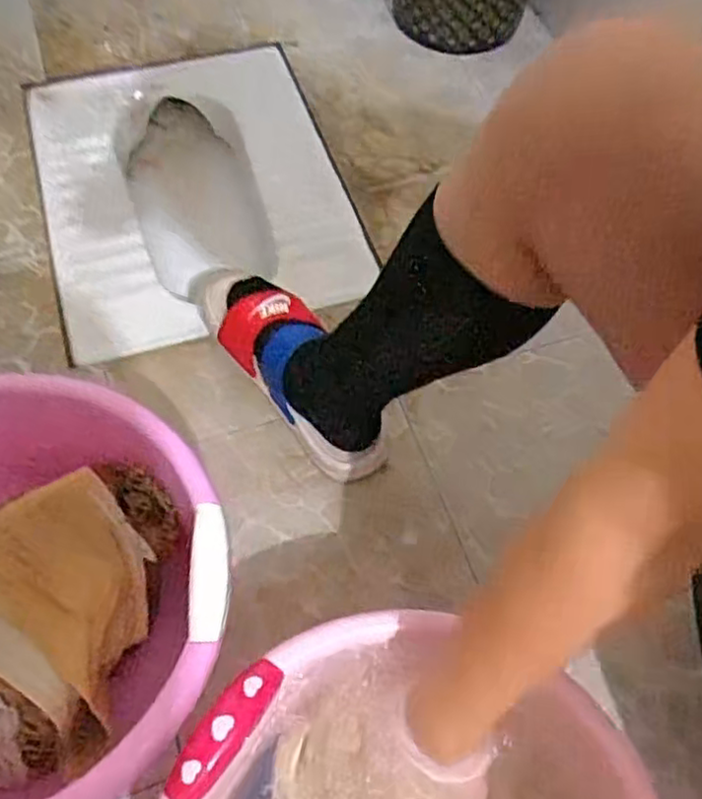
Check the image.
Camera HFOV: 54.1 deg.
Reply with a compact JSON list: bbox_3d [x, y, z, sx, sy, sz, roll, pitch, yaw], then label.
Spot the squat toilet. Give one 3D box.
[{"bbox_3d":[-0.213,-0.263,0.951,0.378,0.145,0.465,-16,63,-11],"label":"squat toilet"}]

